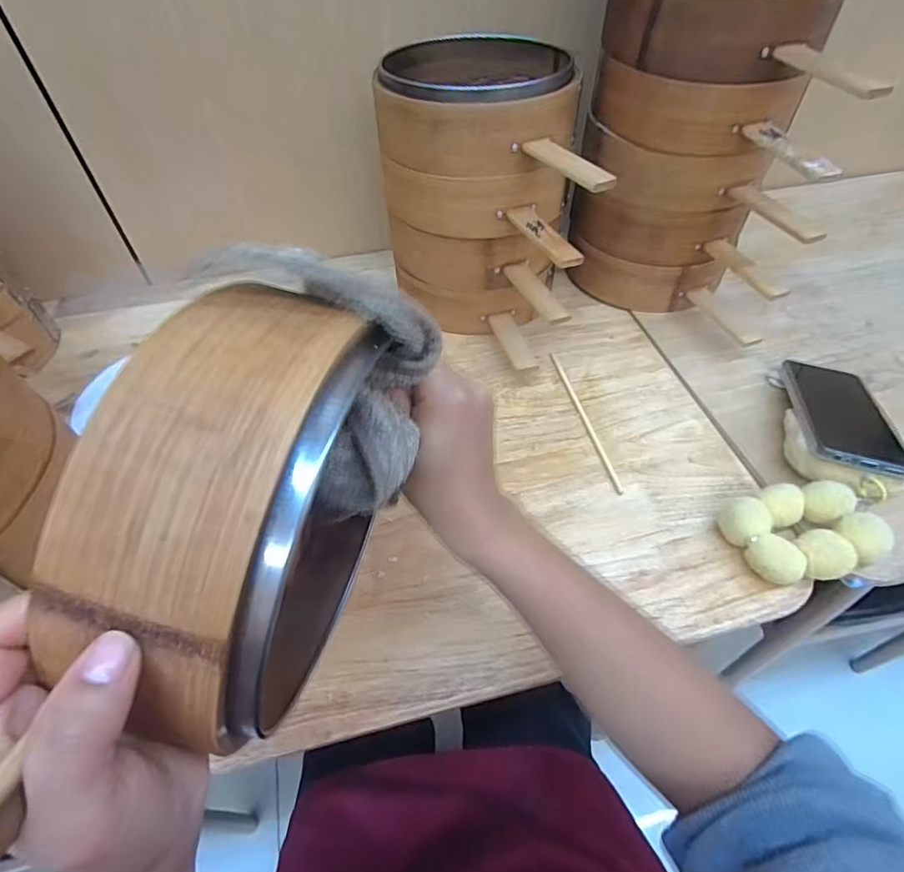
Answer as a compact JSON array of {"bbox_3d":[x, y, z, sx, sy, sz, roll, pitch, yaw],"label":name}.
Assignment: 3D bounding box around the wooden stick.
[{"bbox_3d":[0.135,-0.021,0.535,0.007,0.005,0.193,-10,50,-6],"label":"wooden stick"}]

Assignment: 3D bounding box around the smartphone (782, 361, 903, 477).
[{"bbox_3d":[0.373,-0.029,0.500,0.081,0.017,0.197,11,38,12],"label":"smartphone"}]

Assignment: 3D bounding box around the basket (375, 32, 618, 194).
[{"bbox_3d":[0.026,-0.300,0.485,0.189,0.068,0.241,-3,51,-1],"label":"basket"}]

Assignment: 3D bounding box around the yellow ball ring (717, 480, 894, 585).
[{"bbox_3d":[0.286,0.079,0.427,0.103,0.037,0.082,-16,51,-10],"label":"yellow ball ring"}]

